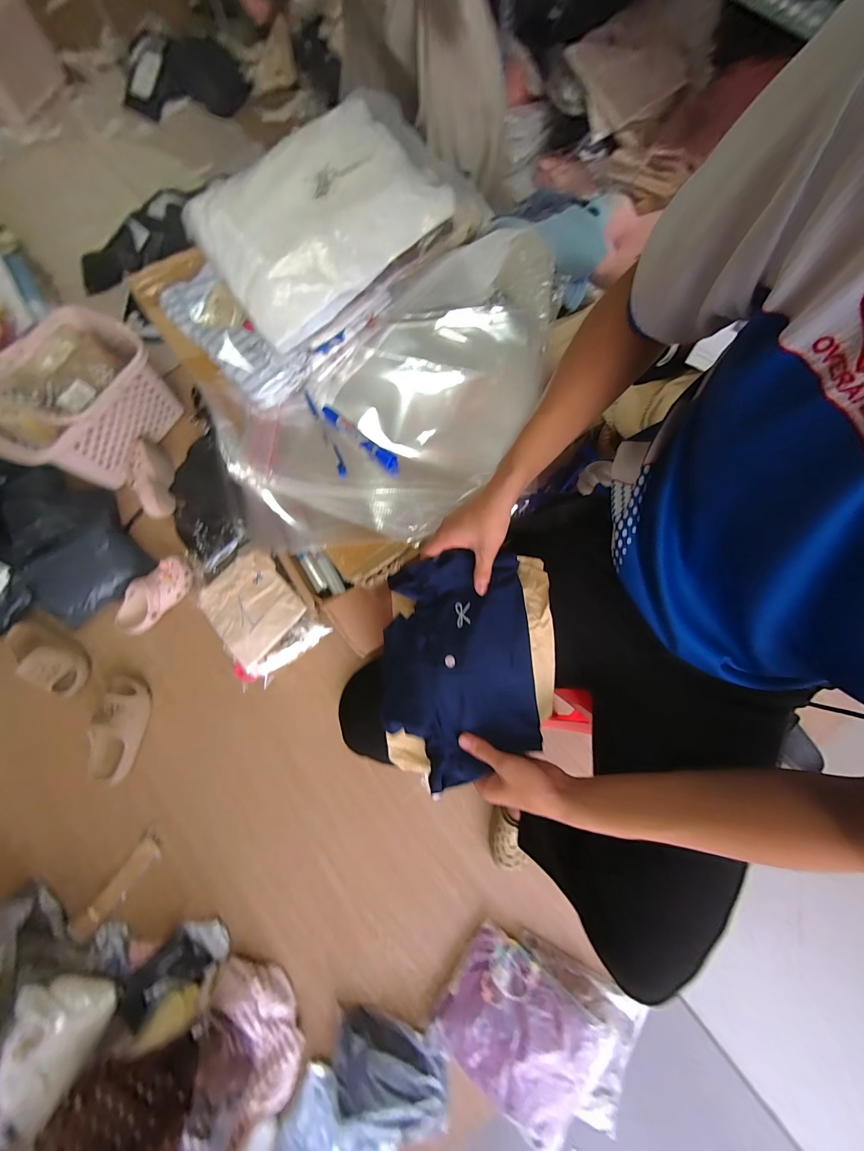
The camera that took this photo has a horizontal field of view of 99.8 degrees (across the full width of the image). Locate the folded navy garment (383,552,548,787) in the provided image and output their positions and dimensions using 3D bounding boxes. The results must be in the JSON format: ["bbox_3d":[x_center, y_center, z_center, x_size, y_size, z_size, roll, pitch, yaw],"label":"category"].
[{"bbox_3d":[0.031,0.109,0.445,0.180,0.040,0.250,-6,76,-3],"label":"folded navy garment"}]

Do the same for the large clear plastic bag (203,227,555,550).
[{"bbox_3d":[-0.032,-0.224,0.488,0.488,0.107,0.302,-24,78,-7],"label":"large clear plastic bag"}]

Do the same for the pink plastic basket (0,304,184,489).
[{"bbox_3d":[-0.949,-0.480,1.006,0.275,0.205,0.459,27,77,5],"label":"pink plastic basket"}]

